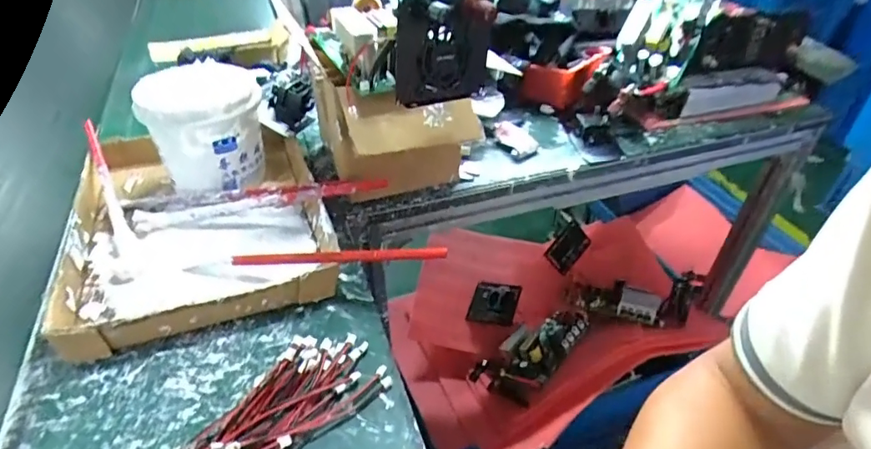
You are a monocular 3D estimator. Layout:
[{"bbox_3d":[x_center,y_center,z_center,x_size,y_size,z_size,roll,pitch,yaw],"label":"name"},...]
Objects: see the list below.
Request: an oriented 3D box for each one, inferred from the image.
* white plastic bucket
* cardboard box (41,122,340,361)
[{"bbox_3d":[-0.260,-0.109,0.591,0.121,0.125,0.114,1,40,-1],"label":"white plastic bucket"},{"bbox_3d":[-0.258,-0.019,0.553,0.246,0.038,0.337,-14,42,-19],"label":"cardboard box"}]

